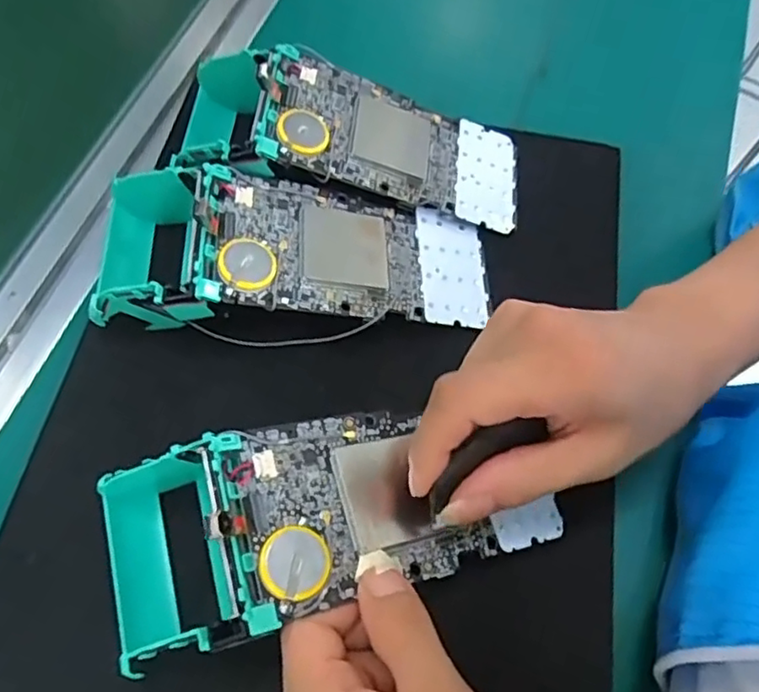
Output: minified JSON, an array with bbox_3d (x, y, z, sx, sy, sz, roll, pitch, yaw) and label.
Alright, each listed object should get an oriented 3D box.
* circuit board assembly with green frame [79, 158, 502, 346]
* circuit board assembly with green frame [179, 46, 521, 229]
[{"bbox_3d":[-0.037,-0.037,0.292,0.174,0.054,0.075,-1,64,-4],"label":"circuit board assembly with green frame"},{"bbox_3d":[-0.013,-0.106,0.317,0.174,0.047,0.074,5,64,-1],"label":"circuit board assembly with green frame"}]

